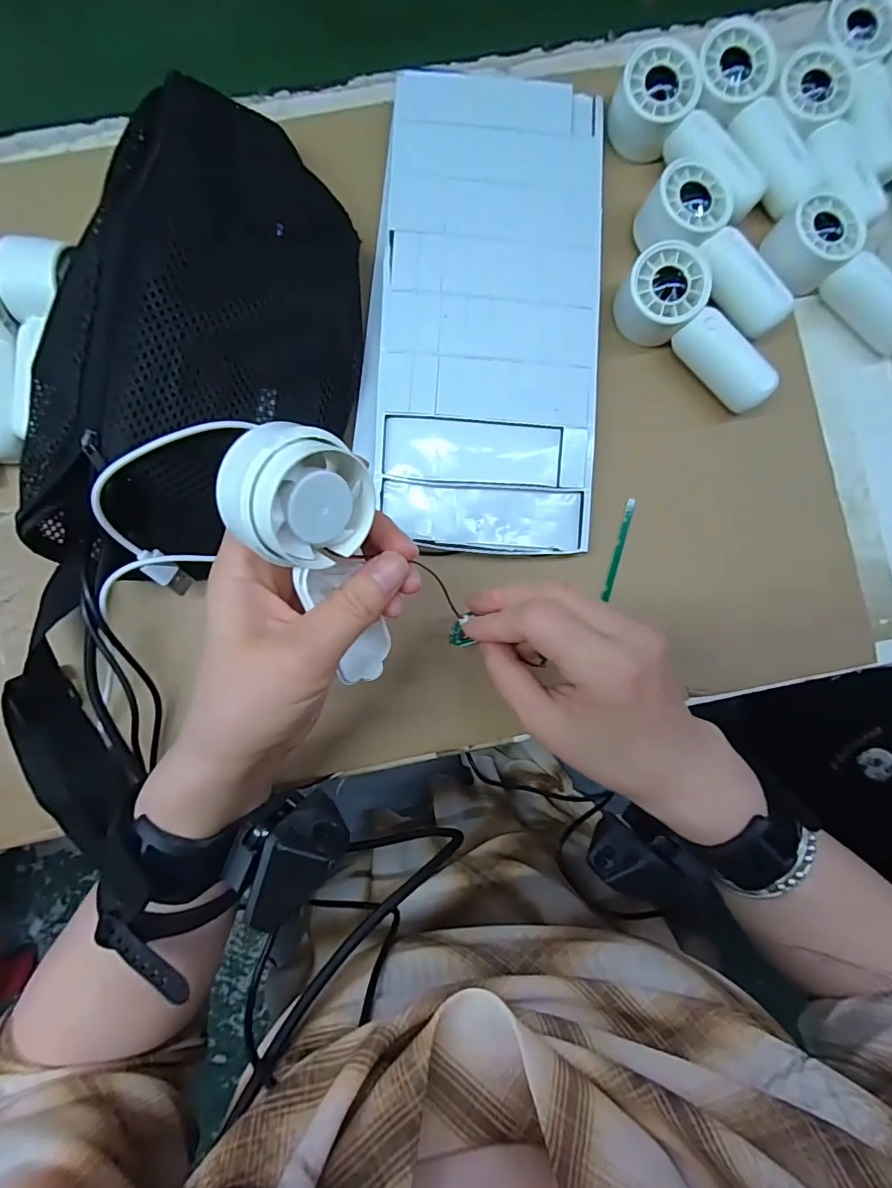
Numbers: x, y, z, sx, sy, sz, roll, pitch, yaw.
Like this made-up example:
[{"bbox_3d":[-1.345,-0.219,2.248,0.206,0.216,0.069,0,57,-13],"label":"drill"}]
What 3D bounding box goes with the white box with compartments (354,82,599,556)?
[{"bbox_3d":[0.024,-0.176,0.308,0.137,0.018,0.294,3,86,-1],"label":"white box with compartments"}]

